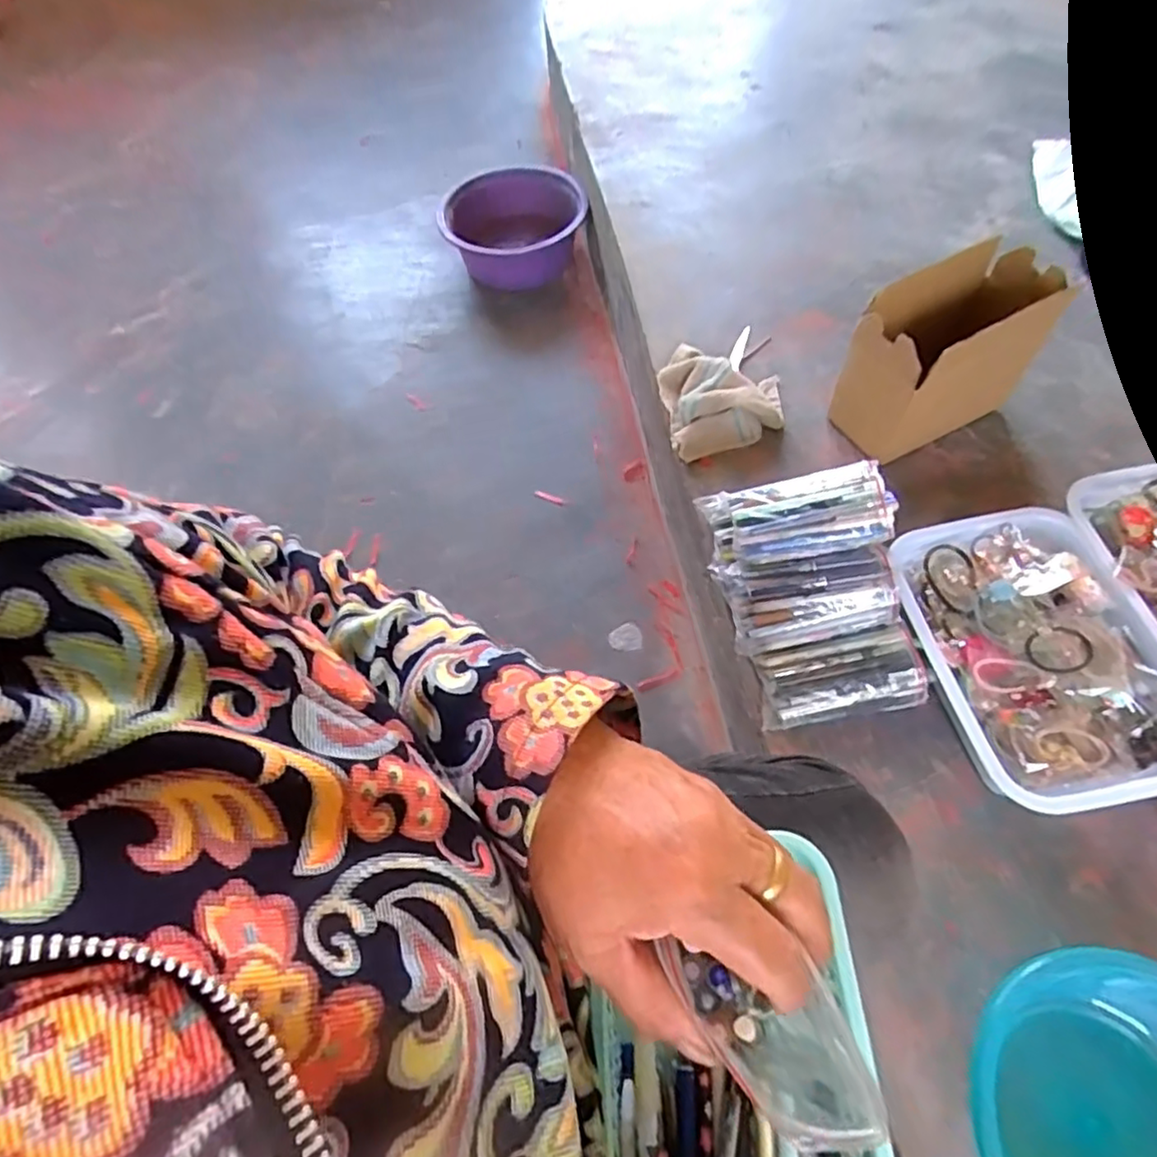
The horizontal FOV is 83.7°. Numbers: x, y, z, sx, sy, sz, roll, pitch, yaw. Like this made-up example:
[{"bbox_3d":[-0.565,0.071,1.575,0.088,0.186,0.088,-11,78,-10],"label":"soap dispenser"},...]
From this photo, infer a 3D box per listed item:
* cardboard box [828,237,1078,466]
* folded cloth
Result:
[{"bbox_3d":[0.410,-0.246,0.755,0.212,0.189,0.109,-27,64,-13],"label":"cardboard box"},{"bbox_3d":[0.191,-0.242,0.841,0.155,0.054,0.165,-5,61,-2],"label":"folded cloth"}]

